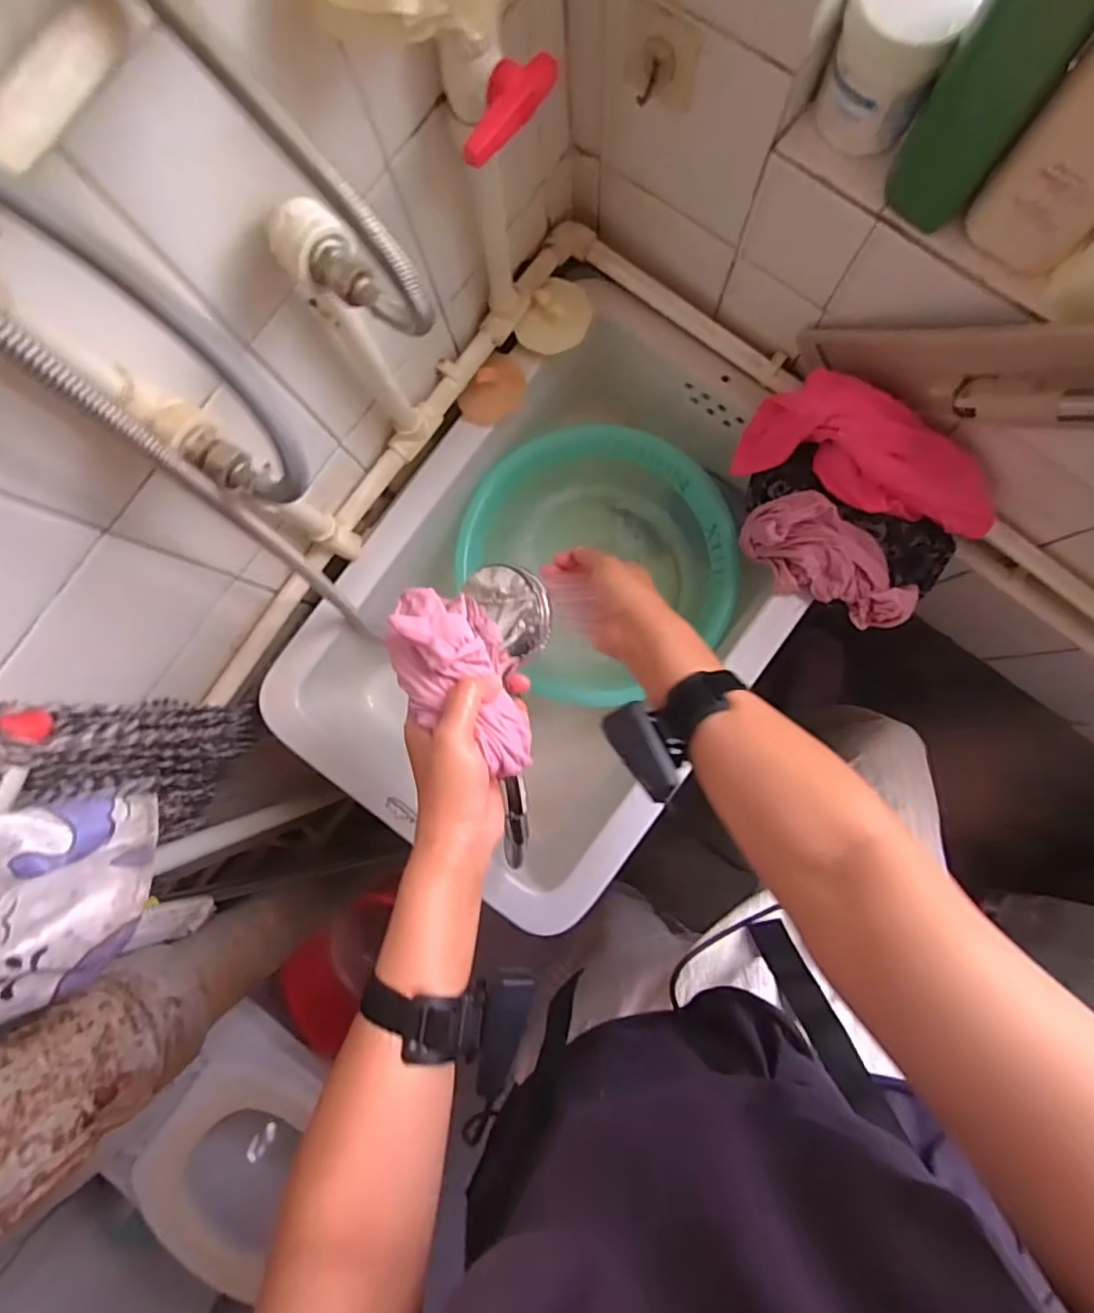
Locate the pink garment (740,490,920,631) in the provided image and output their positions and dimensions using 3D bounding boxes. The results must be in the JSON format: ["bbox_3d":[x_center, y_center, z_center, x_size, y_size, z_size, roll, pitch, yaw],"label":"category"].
[{"bbox_3d":[0.273,-0.091,0.597,0.170,0.059,0.081,44,89,5],"label":"pink garment"}]

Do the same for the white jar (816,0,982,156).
[{"bbox_3d":[0.215,-0.381,0.387,0.067,0.070,0.069,0,86,3],"label":"white jar"}]

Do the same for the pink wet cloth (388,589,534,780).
[{"bbox_3d":[-0.061,0.017,0.420,0.072,0.060,0.142,-23,85,1],"label":"pink wet cloth"}]

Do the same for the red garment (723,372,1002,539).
[{"bbox_3d":[0.302,-0.177,0.568,0.234,0.098,0.078,31,88,5],"label":"red garment"}]

